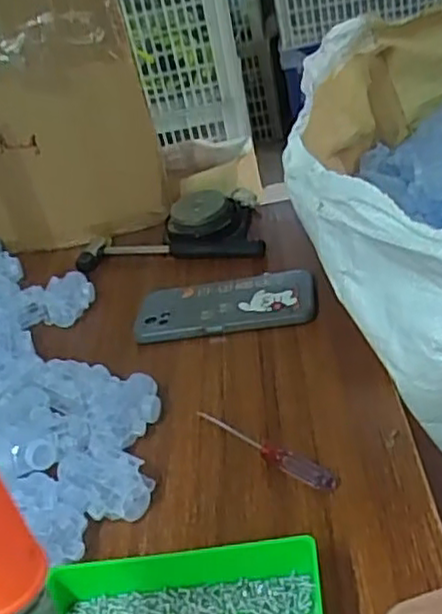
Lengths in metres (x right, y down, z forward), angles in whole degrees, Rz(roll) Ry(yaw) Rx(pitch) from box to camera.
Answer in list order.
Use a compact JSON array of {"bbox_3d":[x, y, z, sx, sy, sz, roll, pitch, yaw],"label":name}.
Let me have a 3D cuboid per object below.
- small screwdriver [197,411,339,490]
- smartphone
[{"bbox_3d":[0.025,0.094,0.473,0.126,0.013,0.013,19,44,42],"label":"small screwdriver"},{"bbox_3d":[0.004,-0.004,0.626,0.161,0.009,0.072,-8,39,9],"label":"smartphone"}]

